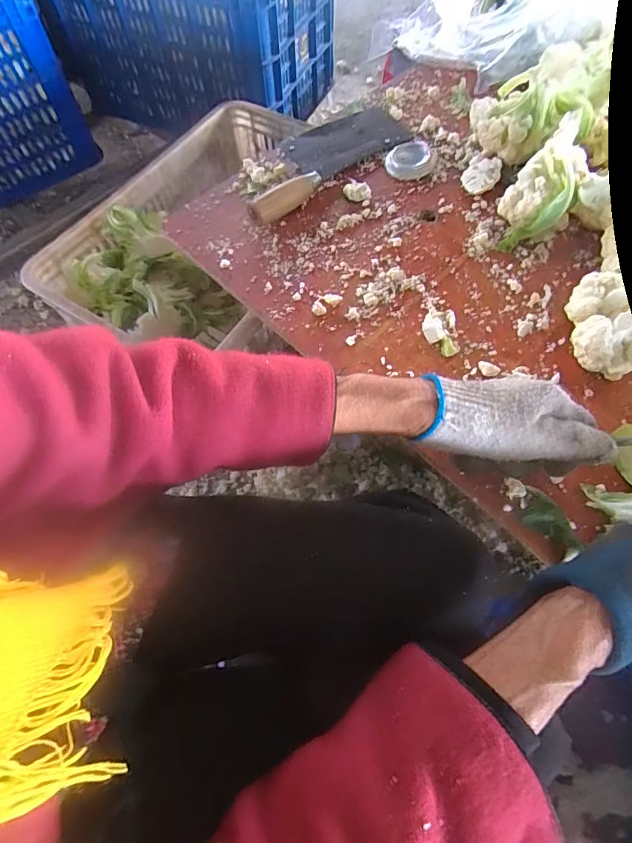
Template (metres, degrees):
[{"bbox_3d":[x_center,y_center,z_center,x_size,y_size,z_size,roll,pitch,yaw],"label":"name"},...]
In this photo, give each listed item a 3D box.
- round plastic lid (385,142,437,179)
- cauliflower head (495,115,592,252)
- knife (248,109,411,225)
[{"bbox_3d":[0.120,-0.332,0.546,0.060,0.013,0.059,-1,65,2],"label":"round plastic lid"},{"bbox_3d":[0.233,-0.238,0.450,0.066,0.085,0.094,30,70,15],"label":"cauliflower head"},{"bbox_3d":[0.005,-0.335,0.544,0.251,0.029,0.089,-37,69,-14],"label":"knife"}]

